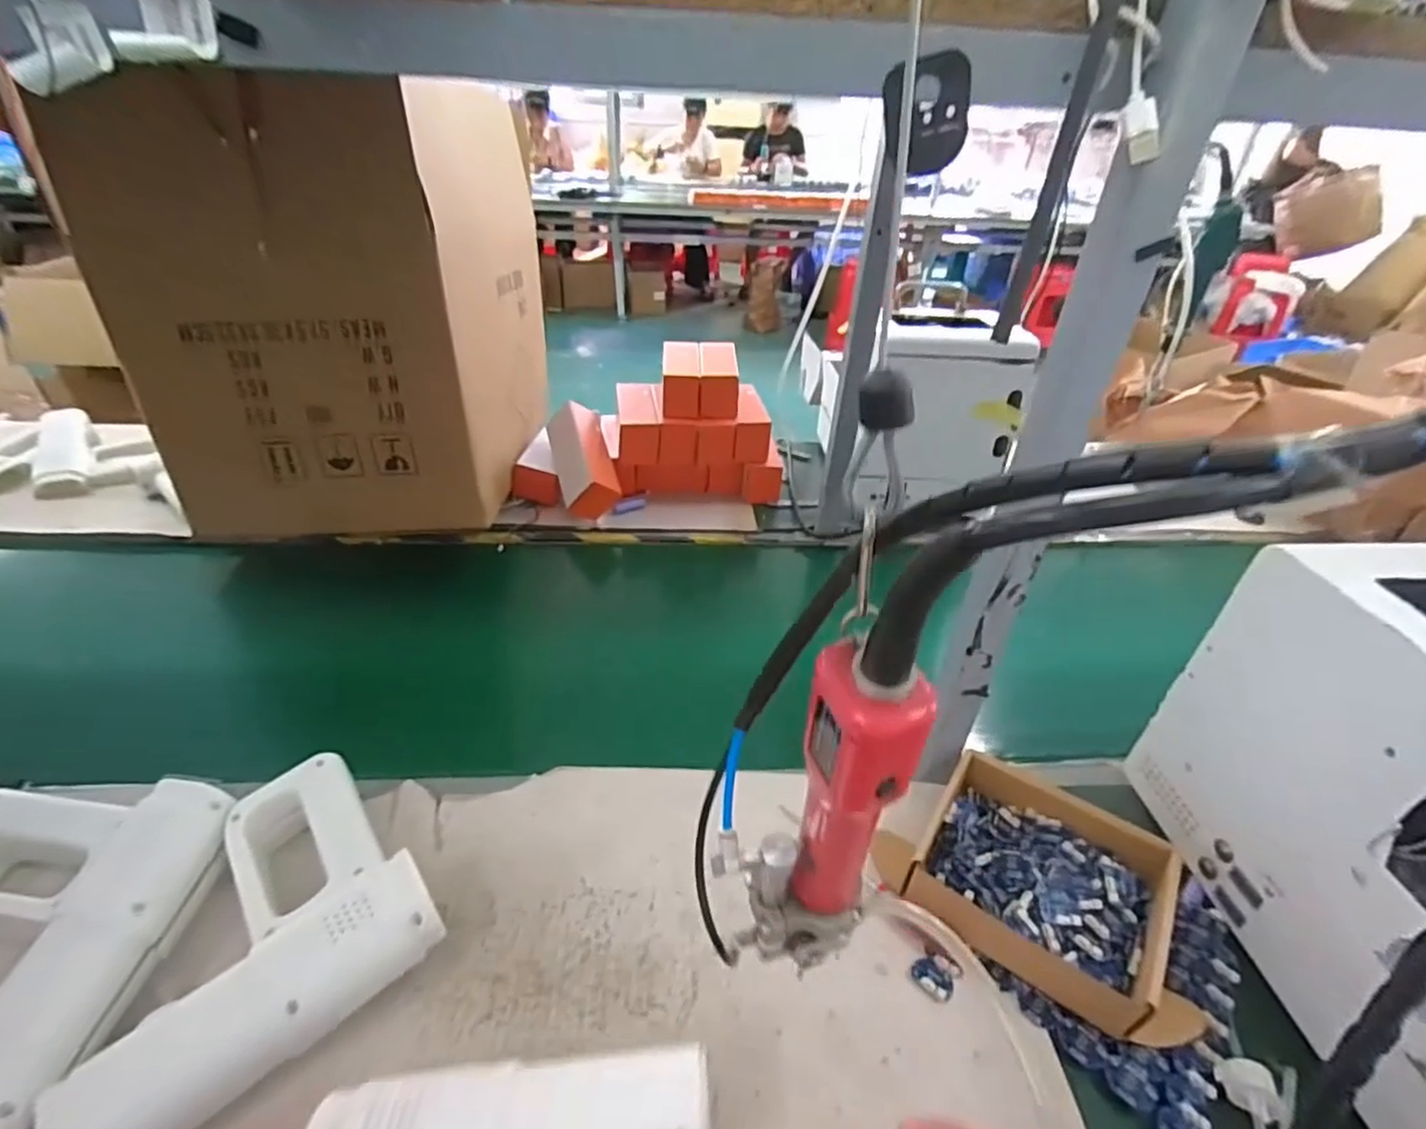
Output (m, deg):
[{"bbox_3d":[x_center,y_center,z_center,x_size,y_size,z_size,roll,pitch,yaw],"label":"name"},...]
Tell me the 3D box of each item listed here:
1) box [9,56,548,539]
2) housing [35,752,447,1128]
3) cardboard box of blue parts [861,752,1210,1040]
[{"bbox_3d":[-0.486,-0.390,0.963,0.387,0.464,0.545,2,35,-3],"label":"box"},{"bbox_3d":[-0.321,0.246,0.446,0.204,0.048,0.181,-27,45,-37],"label":"housing"},{"bbox_3d":[0.252,0.241,0.515,0.227,0.057,0.151,24,39,26],"label":"cardboard box of blue parts"}]

